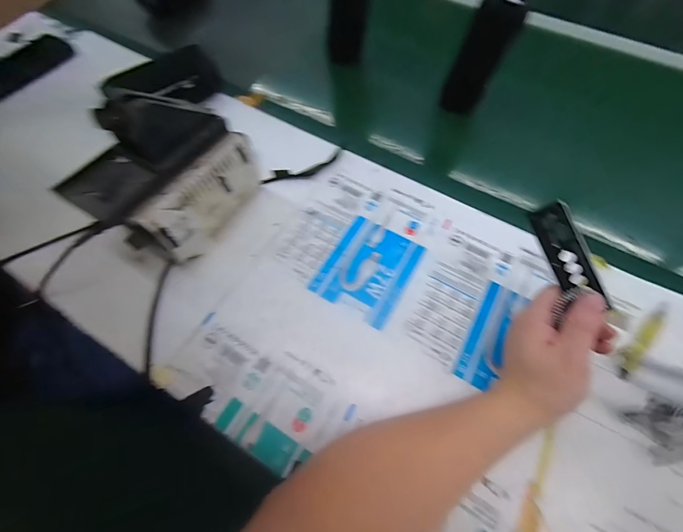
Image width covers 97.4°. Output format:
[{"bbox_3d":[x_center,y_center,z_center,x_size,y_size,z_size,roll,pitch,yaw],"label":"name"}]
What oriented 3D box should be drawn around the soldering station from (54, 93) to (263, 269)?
[{"bbox_3d":[-0.177,-0.099,0.325,0.098,0.146,0.176,32,68,14],"label":"soldering station"}]

